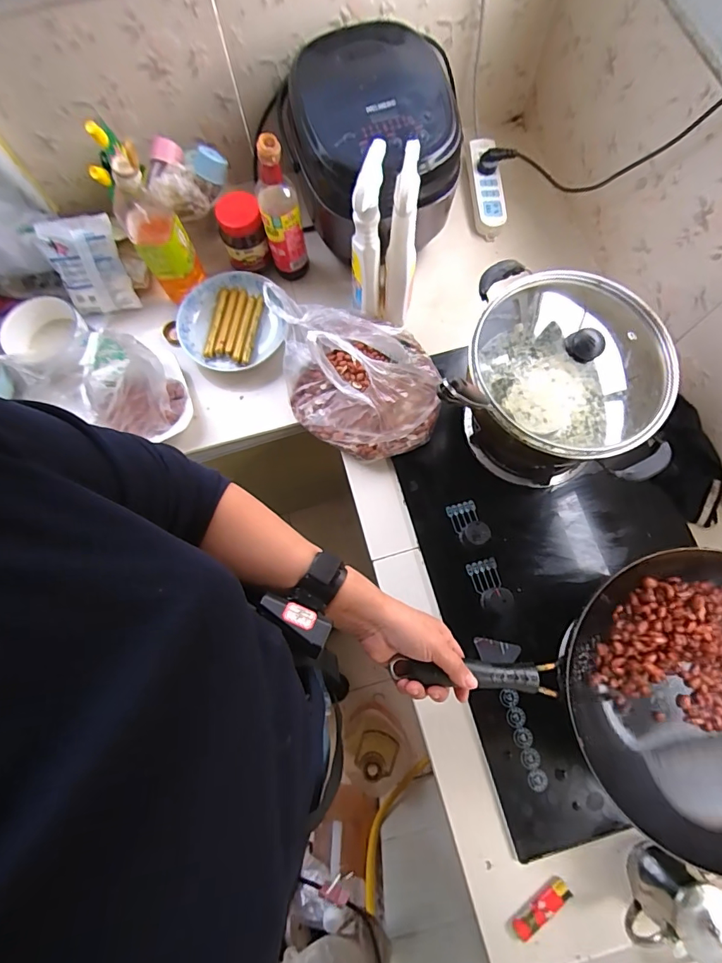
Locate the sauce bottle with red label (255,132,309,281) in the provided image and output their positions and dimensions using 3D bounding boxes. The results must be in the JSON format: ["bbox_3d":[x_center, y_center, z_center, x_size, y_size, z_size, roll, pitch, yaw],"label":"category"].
[{"bbox_3d":[-0.128,-0.422,0.715,0.060,0.232,0.057,-12,74,-2],"label":"sauce bottle with red label"}]

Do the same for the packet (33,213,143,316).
[{"bbox_3d":[-0.452,-0.355,0.748,0.109,0.146,0.025,-16,40,-12],"label":"packet"}]

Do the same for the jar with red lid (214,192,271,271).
[{"bbox_3d":[-0.201,-0.431,0.765,0.072,0.094,0.071,0,74,2],"label":"jar with red lid"}]

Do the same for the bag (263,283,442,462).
[{"bbox_3d":[-0.008,-0.189,0.695,0.231,0.158,0.289,-12,74,-1],"label":"bag"}]

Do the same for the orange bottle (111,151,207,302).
[{"bbox_3d":[-0.323,-0.394,0.702,0.082,0.225,0.079,-28,75,-6],"label":"orange bottle"}]

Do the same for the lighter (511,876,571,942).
[{"bbox_3d":[0.232,0.549,0.574,0.086,0.008,0.027,-39,77,-9],"label":"lighter"}]

